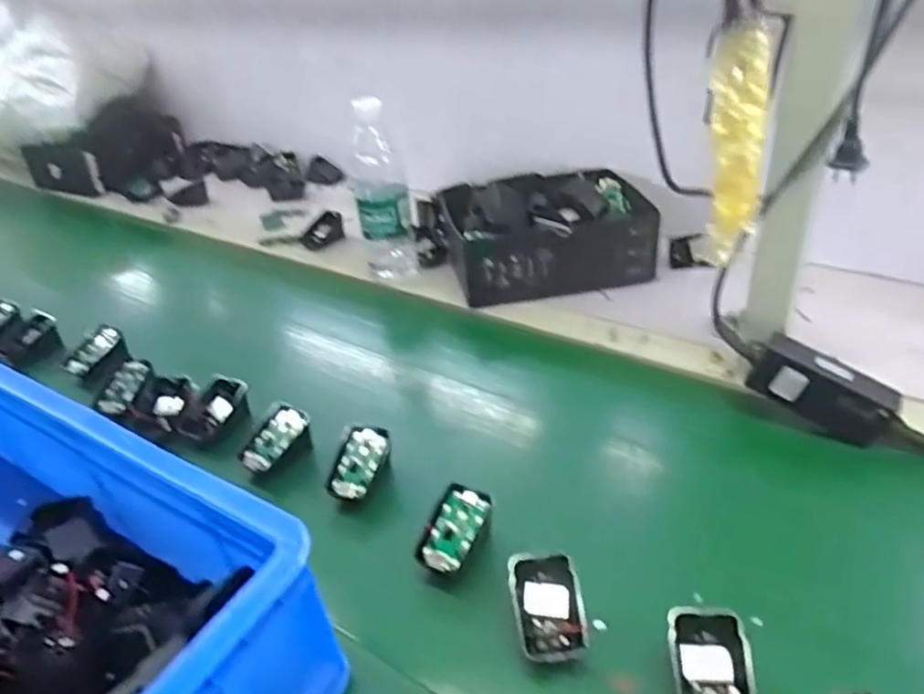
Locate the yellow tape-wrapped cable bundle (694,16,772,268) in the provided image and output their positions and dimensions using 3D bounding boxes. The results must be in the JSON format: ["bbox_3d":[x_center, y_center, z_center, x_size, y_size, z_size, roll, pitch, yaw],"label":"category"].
[{"bbox_3d":[0.086,-0.064,0.216,0.016,0.074,0.008,5,8,15],"label":"yellow tape-wrapped cable bundle"}]

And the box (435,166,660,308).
[{"bbox_3d":[0.110,-0.145,0.856,0.248,0.108,0.149,-11,37,-6],"label":"box"}]

